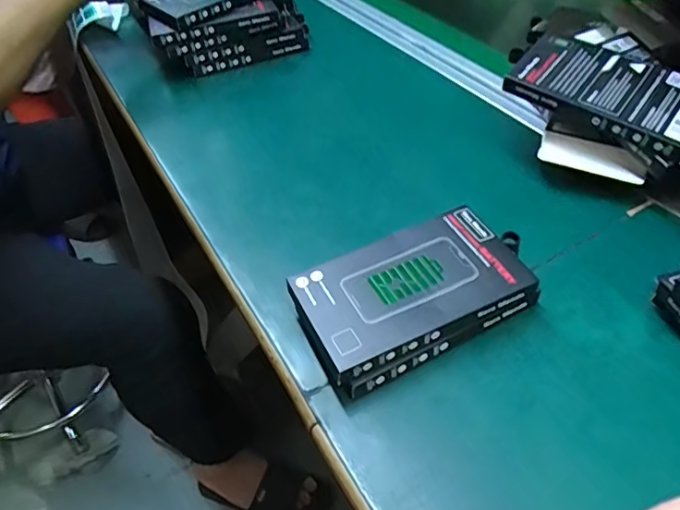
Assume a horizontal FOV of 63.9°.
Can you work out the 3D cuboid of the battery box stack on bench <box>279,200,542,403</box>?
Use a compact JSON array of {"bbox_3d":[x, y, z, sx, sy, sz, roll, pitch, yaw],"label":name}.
[{"bbox_3d":[0.044,0.024,0.333,0.137,0.035,0.076,-22,47,-17],"label":"battery box stack on bench"}]

